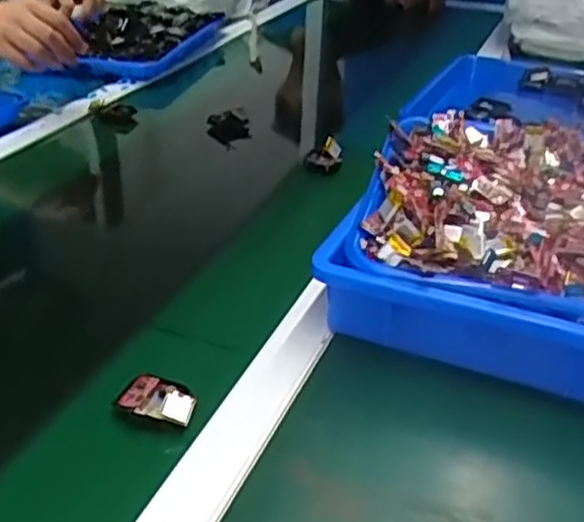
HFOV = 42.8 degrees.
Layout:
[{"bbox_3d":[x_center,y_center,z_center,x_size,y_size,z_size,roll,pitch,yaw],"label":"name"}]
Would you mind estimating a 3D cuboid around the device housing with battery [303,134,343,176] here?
[{"bbox_3d":[0.036,-0.120,0.846,0.043,0.041,0.028,3,30,0],"label":"device housing with battery"}]

